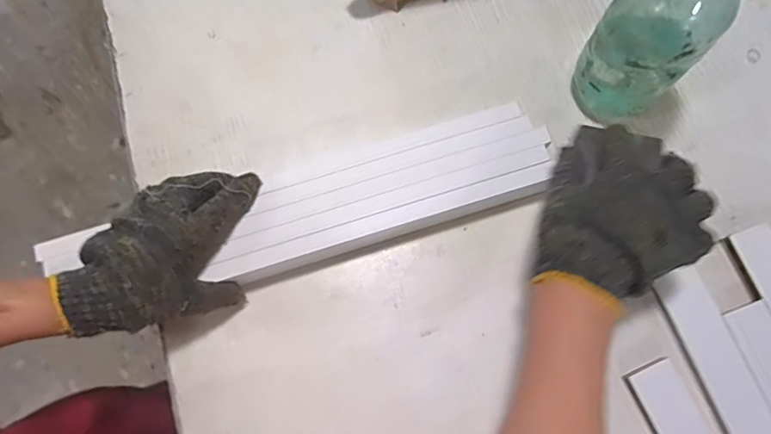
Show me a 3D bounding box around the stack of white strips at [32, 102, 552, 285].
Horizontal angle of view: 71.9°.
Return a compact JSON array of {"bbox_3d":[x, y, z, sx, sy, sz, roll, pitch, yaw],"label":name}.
[{"bbox_3d":[-0.066,-0.003,0.469,0.429,0.034,0.077,-17,77,-4],"label":"stack of white strips"}]

